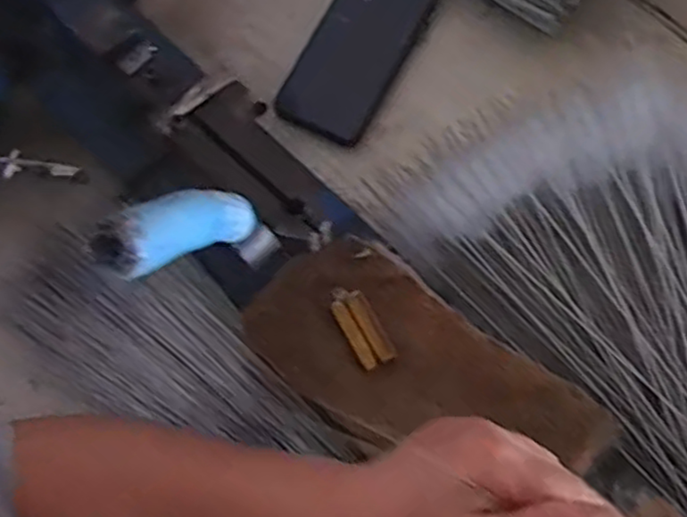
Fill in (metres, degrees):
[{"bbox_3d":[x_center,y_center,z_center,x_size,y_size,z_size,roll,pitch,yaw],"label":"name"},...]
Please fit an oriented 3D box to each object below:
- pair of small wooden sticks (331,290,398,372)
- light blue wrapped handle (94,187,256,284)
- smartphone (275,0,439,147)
[{"bbox_3d":[0.013,0.048,0.463,0.023,0.007,0.050,-29,76,-7],"label":"pair of small wooden sticks"},{"bbox_3d":[-0.068,-0.014,0.310,0.023,0.095,0.024,6,104,25],"label":"light blue wrapped handle"},{"bbox_3d":[0.014,-0.177,0.587,0.077,0.015,0.168,28,77,8],"label":"smartphone"}]

